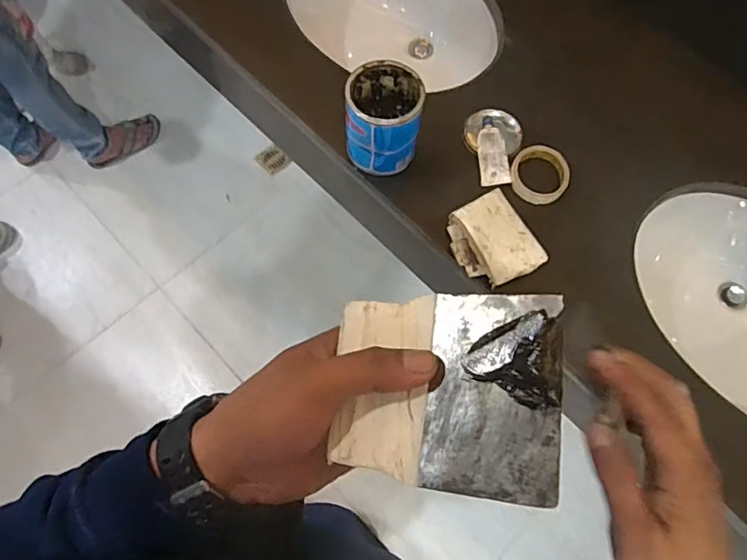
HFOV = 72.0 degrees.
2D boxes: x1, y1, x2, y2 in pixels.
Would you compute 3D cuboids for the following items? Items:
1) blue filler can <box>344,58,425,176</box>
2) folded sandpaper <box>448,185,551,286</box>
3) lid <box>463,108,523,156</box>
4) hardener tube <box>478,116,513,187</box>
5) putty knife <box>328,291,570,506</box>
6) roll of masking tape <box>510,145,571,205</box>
[{"bbox_3d":[0.014,-0.235,0.747,0.100,0.118,0.111,7,70,1],"label":"blue filler can"},{"bbox_3d":[0.172,-0.058,0.744,0.114,0.016,0.128,-26,73,-11],"label":"folded sandpaper"},{"bbox_3d":[0.193,-0.235,0.824,0.092,0.017,0.082,8,79,1],"label":"lid"},{"bbox_3d":[0.187,-0.204,0.807,0.046,0.015,0.118,-1,70,-2],"label":"hardener tube"},{"bbox_3d":[0.032,0.050,0.238,0.102,0.007,0.087,-1,75,23],"label":"putty knife"},{"bbox_3d":[0.256,-0.161,0.788,0.088,0.023,0.088,1,70,-2],"label":"roll of masking tape"}]

